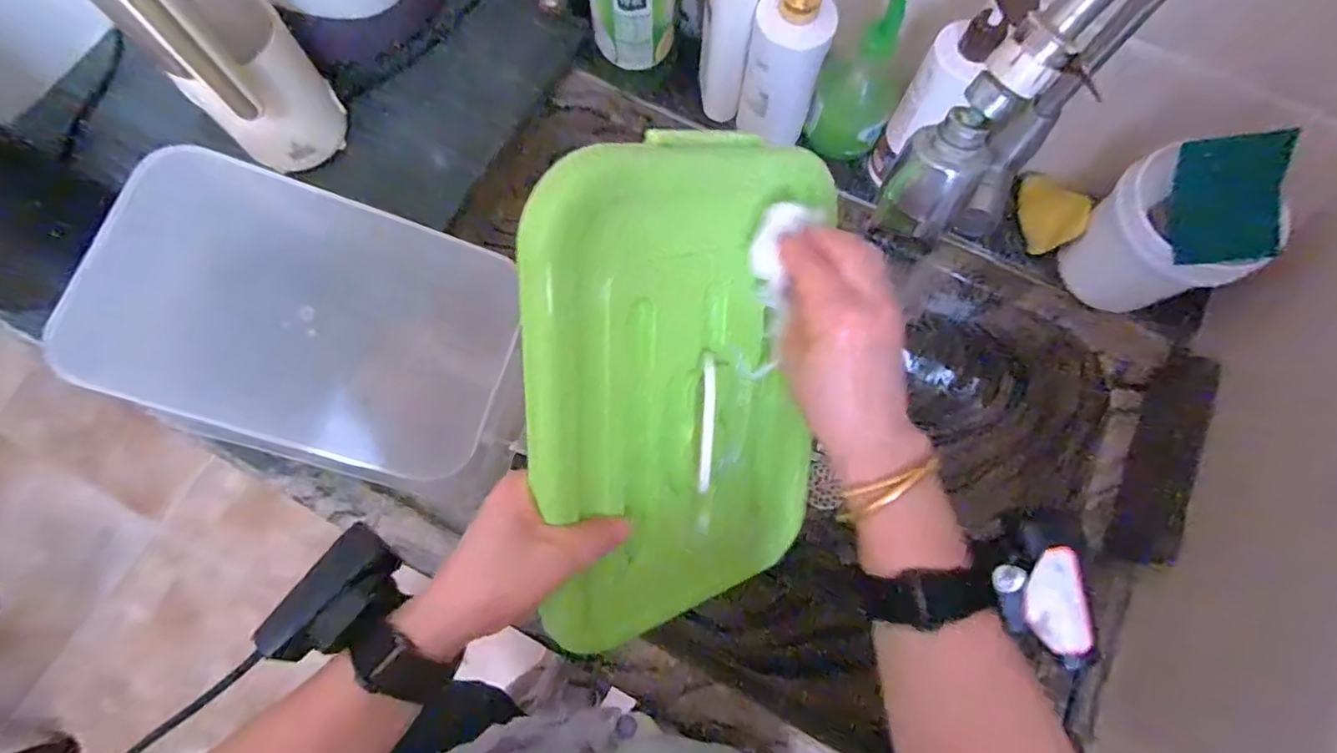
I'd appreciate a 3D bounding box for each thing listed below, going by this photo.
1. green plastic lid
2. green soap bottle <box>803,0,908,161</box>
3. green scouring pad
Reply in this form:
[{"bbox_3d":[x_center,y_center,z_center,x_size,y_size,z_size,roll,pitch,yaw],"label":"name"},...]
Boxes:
[{"bbox_3d":[0.023,0.026,0.363,0.226,0.319,0.024,-17,31,-35],"label":"green plastic lid"},{"bbox_3d":[0.191,-0.288,0.566,0.078,0.152,0.056,24,74,5],"label":"green soap bottle"},{"bbox_3d":[0.468,-0.146,0.480,0.073,0.104,0.010,-2,29,28],"label":"green scouring pad"}]

